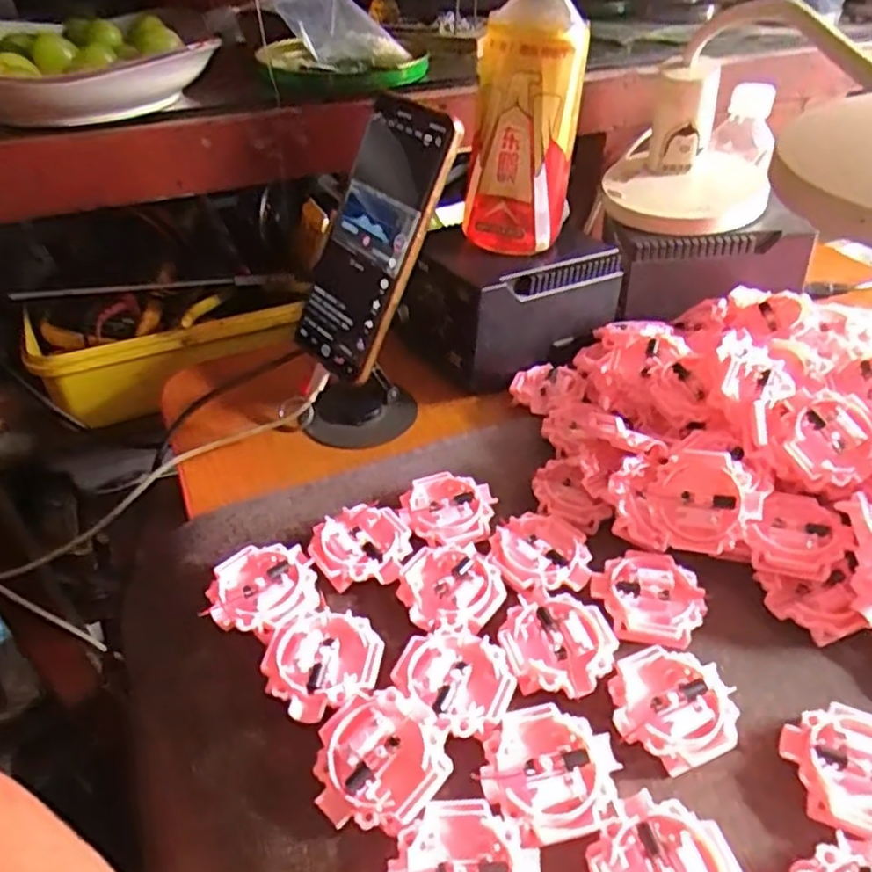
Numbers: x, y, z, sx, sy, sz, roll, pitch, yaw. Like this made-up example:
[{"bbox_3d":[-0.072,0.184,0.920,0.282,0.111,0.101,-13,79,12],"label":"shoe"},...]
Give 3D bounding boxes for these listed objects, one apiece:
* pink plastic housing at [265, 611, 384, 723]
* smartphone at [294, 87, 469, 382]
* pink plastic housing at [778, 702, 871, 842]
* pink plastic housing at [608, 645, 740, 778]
[{"bbox_3d":[-0.053,0.107,0.325,0.050,0.015,0.053,6,40,6],"label":"pink plastic housing"},{"bbox_3d":[-0.041,-0.120,0.423,0.013,0.162,0.082,7,23,-47],"label":"smartphone"},{"bbox_3d":[0.176,0.142,0.288,0.052,0.015,0.052,0,40,0],"label":"pink plastic housing"},{"bbox_3d":[0.105,0.121,0.310,0.054,0.015,0.050,-14,42,-16],"label":"pink plastic housing"}]

